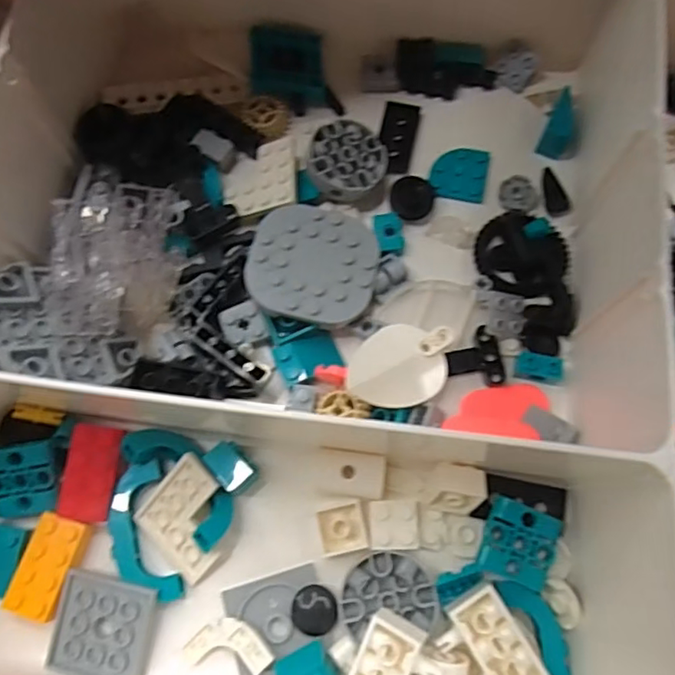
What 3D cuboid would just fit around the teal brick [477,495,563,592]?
[{"bbox_3d":[0.060,0.067,0.189,0.024,0.006,0.026,19,74,7],"label":"teal brick"}]

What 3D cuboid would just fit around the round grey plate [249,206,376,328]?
[{"bbox_3d":[-0.009,-0.028,0.219,0.047,0.009,0.047,0,73,1],"label":"round grey plate"}]

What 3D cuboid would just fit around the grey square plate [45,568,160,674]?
[{"bbox_3d":[-0.076,0.095,0.187,0.032,0.006,0.031,11,73,4],"label":"grey square plate"}]

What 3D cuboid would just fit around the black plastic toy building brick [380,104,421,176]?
[{"bbox_3d":[0.026,-0.086,0.246,0.014,0.004,0.033,10,73,4],"label":"black plastic toy building brick"}]

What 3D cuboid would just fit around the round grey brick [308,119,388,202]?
[{"bbox_3d":[0.004,-0.071,0.232,0.030,0.014,0.032,0,73,1],"label":"round grey brick"}]

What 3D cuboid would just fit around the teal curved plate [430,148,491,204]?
[{"bbox_3d":[0.051,-0.068,0.241,0.023,0.004,0.023,8,73,4],"label":"teal curved plate"}]

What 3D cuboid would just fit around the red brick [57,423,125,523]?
[{"bbox_3d":[-0.084,0.046,0.196,0.017,0.004,0.032,13,82,-14],"label":"red brick"}]

